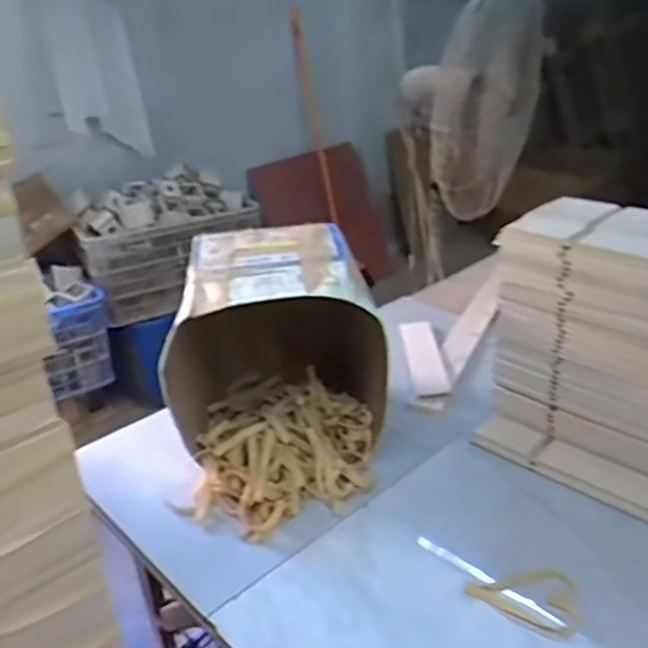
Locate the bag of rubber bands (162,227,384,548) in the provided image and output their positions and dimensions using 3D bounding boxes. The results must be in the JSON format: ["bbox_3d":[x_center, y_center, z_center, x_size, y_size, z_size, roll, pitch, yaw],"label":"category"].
[{"bbox_3d":[-0.060,0.052,0.920,0.284,0.281,0.366,-2,26,3],"label":"bag of rubber bands"}]

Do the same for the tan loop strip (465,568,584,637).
[{"bbox_3d":[0.224,0.299,0.704,0.116,0.016,0.081,-11,27,-15],"label":"tan loop strip"}]

